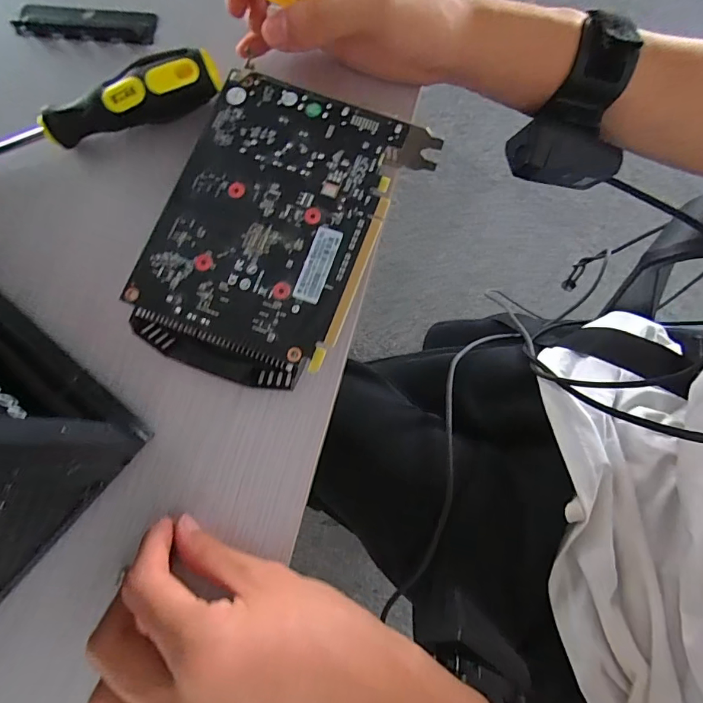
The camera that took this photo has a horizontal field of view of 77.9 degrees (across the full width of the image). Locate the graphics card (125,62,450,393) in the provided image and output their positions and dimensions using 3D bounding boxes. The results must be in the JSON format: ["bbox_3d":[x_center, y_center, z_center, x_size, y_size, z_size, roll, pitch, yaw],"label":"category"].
[{"bbox_3d":[-0.042,-0.064,0.242,0.111,0.033,0.161,21,79,4],"label":"graphics card"}]

